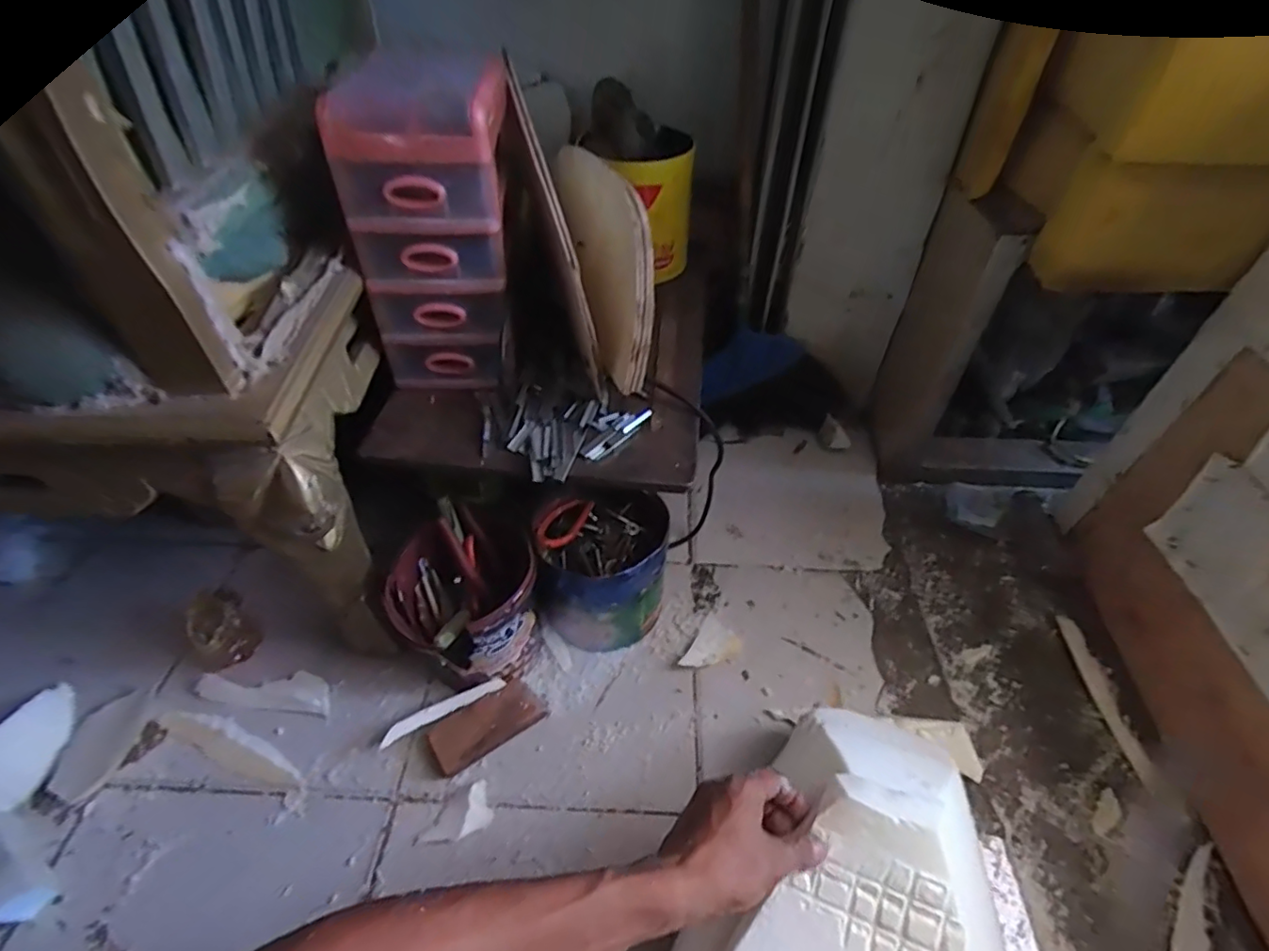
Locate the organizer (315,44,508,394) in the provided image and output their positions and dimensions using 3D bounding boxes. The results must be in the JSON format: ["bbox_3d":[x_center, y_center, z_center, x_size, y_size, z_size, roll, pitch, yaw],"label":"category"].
[{"bbox_3d":[-0.191,-0.239,0.578,0.140,0.258,0.178,-4,47,-4],"label":"organizer"}]

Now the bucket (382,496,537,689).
[{"bbox_3d":[-0.178,0.142,0.632,0.131,0.165,0.129,0,47,0],"label":"bucket"}]

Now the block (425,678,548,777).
[{"bbox_3d":[-0.153,0.258,0.614,0.113,0.010,0.051,-26,71,-24],"label":"block"}]

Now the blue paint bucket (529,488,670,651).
[{"bbox_3d":[-0.036,0.105,0.679,0.143,0.134,0.147,0,47,0],"label":"blue paint bucket"}]

